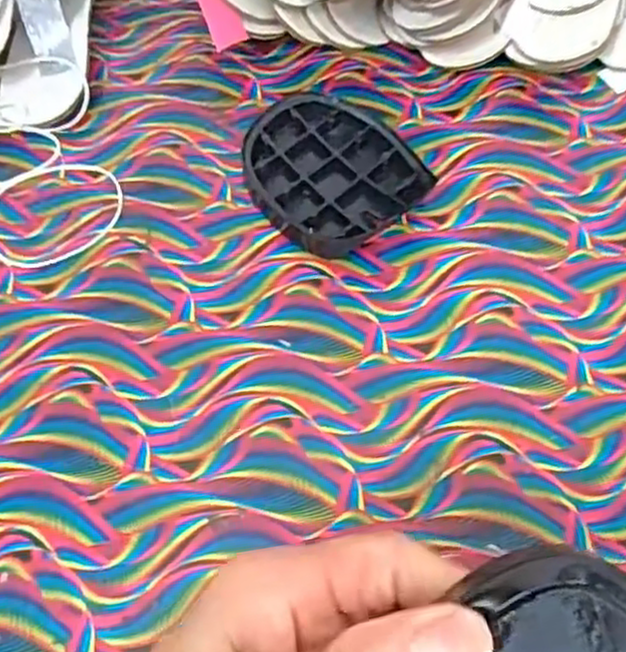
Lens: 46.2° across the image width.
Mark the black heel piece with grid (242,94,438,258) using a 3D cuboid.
[{"bbox_3d":[0.007,-0.089,0.418,0.083,0.016,0.100,-31,64,-15],"label":"black heel piece with grid"}]

